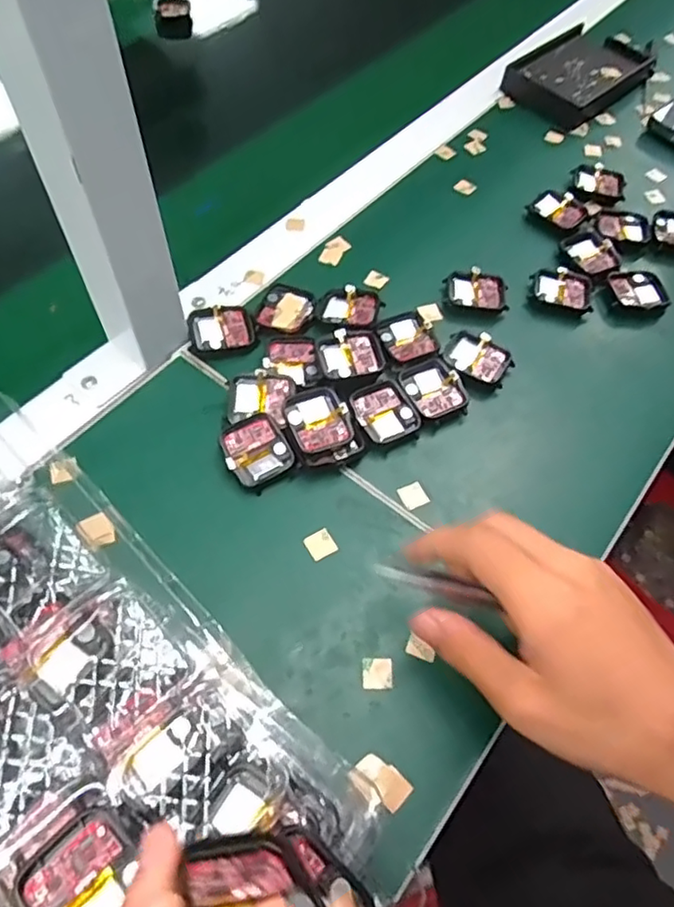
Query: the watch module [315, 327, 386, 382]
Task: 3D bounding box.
[{"bbox_3d":[0.009,-0.066,0.417,0.042,0.016,0.038,-8,60,-8],"label":"watch module"}]

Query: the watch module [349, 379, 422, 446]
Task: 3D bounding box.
[{"bbox_3d":[0.030,-0.026,0.402,0.037,0.009,0.043,-26,64,-17],"label":"watch module"}]

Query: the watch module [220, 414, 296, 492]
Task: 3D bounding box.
[{"bbox_3d":[-0.051,-0.001,0.382,0.037,0.015,0.044,-27,64,-18],"label":"watch module"}]

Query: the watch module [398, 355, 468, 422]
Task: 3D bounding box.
[{"bbox_3d":[0.064,-0.043,0.415,0.038,0.010,0.047,-17,62,-13],"label":"watch module"}]

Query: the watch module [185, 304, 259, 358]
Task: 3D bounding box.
[{"bbox_3d":[-0.081,-0.086,0.433,0.045,0.012,0.036,-11,61,-10],"label":"watch module"}]

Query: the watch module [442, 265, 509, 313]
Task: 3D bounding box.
[{"bbox_3d":[0.105,-0.123,0.463,0.046,0.012,0.036,10,59,2],"label":"watch module"}]

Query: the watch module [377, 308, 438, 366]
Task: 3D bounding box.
[{"bbox_3d":[0.049,-0.082,0.437,0.039,0.010,0.043,-17,62,-13],"label":"watch module"}]

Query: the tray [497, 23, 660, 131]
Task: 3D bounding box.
[{"bbox_3d":[0.247,-0.385,0.623,0.161,0.021,0.092,-39,69,-23],"label":"tray"}]

